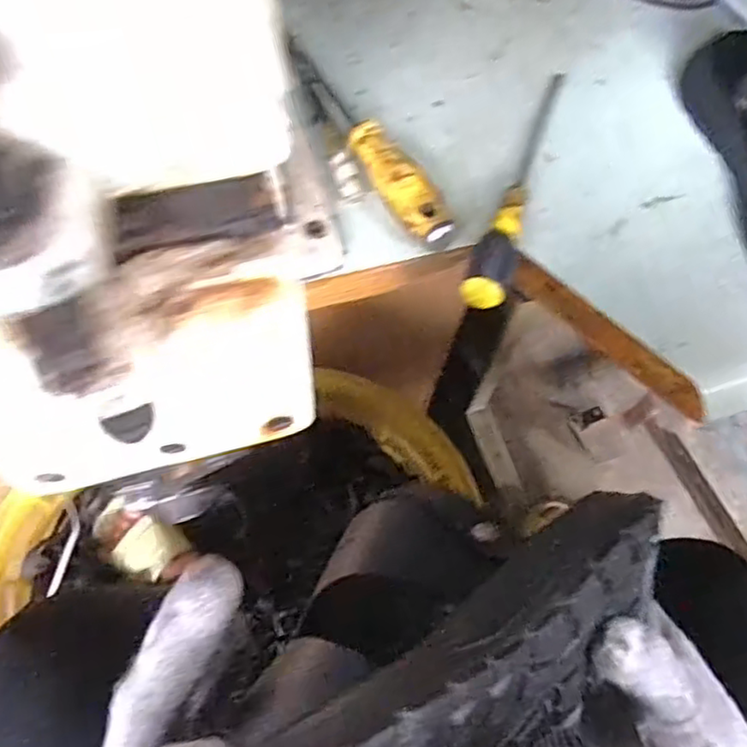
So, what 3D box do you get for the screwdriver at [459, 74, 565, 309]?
[{"bbox_3d":[0.109,-0.150,0.485,0.029,0.025,0.251,18,62,6],"label":"screwdriver"}]

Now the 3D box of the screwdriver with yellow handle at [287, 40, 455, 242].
[{"bbox_3d":[-0.013,-0.183,0.490,0.028,0.037,0.240,-24,66,-15],"label":"screwdriver with yellow handle"}]

